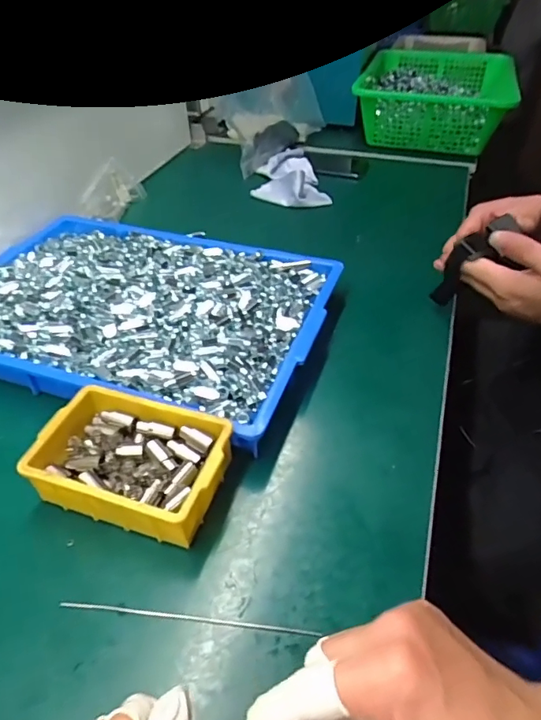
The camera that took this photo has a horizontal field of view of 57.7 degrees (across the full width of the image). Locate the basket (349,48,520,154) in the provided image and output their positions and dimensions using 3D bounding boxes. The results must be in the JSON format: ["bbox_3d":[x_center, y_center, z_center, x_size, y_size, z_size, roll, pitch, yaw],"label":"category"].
[{"bbox_3d":[0.361,-0.589,1.085,0.321,0.116,0.402,15,46,16],"label":"basket"}]

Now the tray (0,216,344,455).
[{"bbox_3d":[-0.153,-0.065,0.583,0.420,0.058,0.295,15,46,16],"label":"tray"}]

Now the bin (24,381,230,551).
[{"bbox_3d":[-0.114,0.089,0.422,0.153,0.057,0.103,14,45,14],"label":"bin"}]

